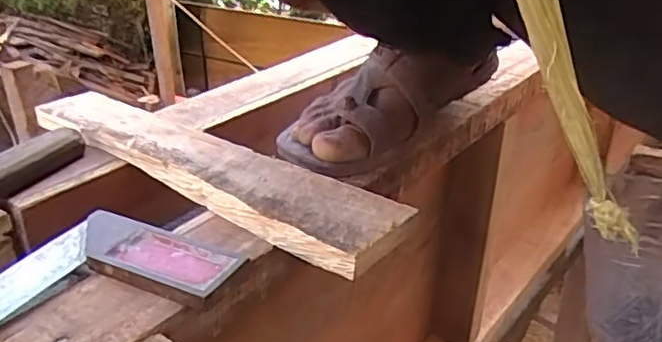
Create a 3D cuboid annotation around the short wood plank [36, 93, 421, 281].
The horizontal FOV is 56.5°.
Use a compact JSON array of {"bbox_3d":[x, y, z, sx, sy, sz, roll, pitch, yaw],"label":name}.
[{"bbox_3d":[-0.100,-0.009,0.456,0.337,0.019,0.067,18,33,33],"label":"short wood plank"}]

